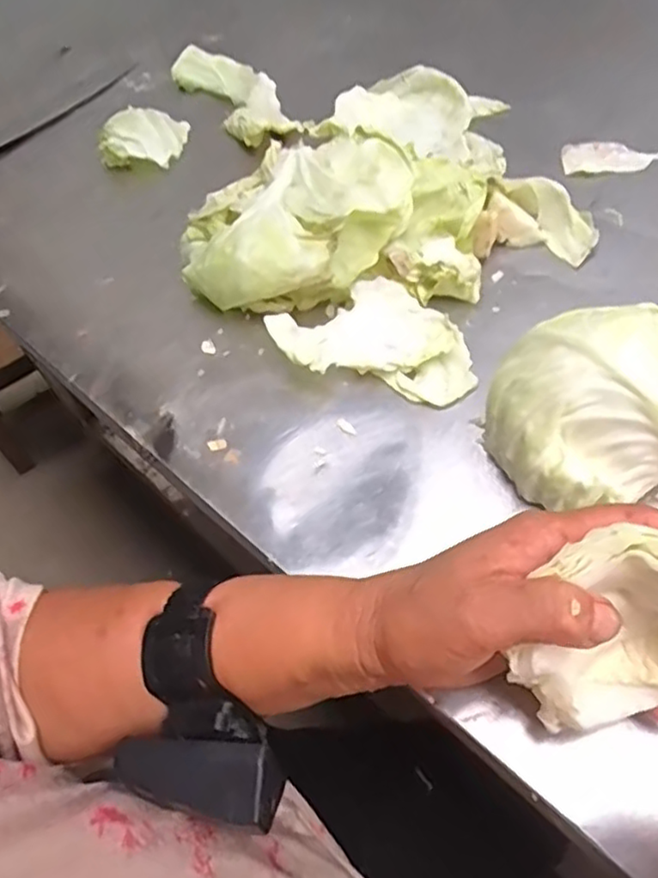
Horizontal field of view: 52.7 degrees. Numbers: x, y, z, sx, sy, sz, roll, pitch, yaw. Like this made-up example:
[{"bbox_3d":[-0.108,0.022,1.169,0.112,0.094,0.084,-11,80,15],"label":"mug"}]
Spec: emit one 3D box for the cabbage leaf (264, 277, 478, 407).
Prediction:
[{"bbox_3d":[0.030,-0.054,0.412,0.101,0.031,0.095,-29,57,-15],"label":"cabbage leaf"}]

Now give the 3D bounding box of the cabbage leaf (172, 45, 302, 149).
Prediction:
[{"bbox_3d":[-0.080,-0.318,0.607,0.073,0.025,0.157,-30,57,-16],"label":"cabbage leaf"}]

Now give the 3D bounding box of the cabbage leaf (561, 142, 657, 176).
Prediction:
[{"bbox_3d":[0.225,-0.228,0.537,0.076,0.007,0.036,-5,54,1],"label":"cabbage leaf"}]

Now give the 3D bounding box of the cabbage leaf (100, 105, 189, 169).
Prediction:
[{"bbox_3d":[-0.162,-0.271,0.585,0.065,0.025,0.082,2,54,6],"label":"cabbage leaf"}]

